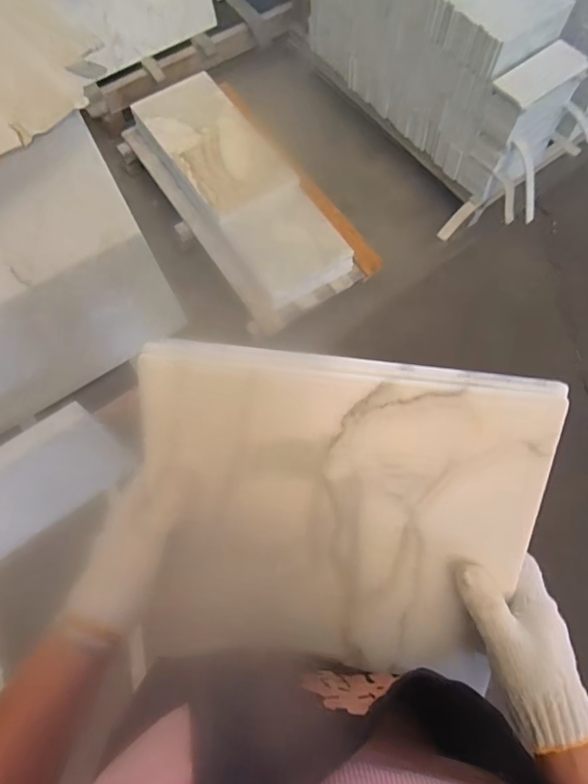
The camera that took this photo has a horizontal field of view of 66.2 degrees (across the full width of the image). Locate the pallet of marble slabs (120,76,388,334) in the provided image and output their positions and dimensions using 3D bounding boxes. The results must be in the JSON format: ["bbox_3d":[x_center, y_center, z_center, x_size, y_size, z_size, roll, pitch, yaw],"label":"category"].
[{"bbox_3d":[-0.164,-0.698,1.595,0.527,0.200,0.943,-34,75,-12],"label":"pallet of marble slabs"}]

